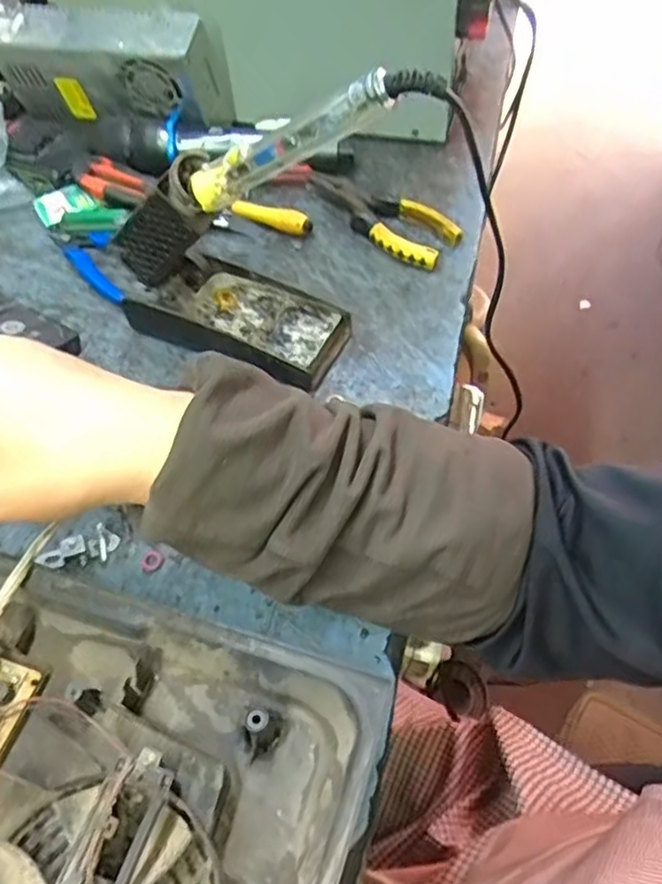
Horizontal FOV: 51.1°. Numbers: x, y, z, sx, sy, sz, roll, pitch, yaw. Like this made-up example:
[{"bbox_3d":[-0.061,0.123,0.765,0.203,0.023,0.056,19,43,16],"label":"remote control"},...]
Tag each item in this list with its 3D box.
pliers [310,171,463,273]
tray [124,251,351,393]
[{"bbox_3d":[0.040,-0.196,0.591,0.058,0.016,0.157,-38,60,-21],"label":"pliers"},{"bbox_3d":[-0.069,-0.095,0.519,0.159,0.032,0.076,21,58,18],"label":"tray"}]

